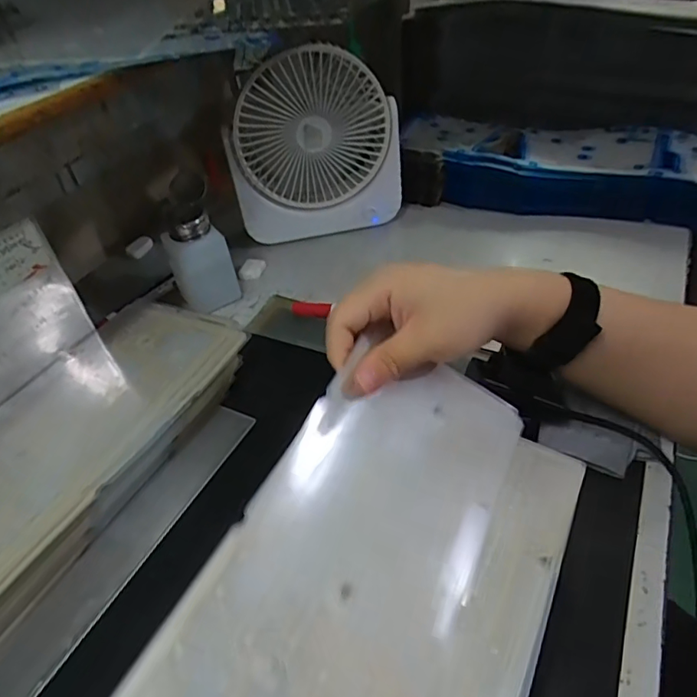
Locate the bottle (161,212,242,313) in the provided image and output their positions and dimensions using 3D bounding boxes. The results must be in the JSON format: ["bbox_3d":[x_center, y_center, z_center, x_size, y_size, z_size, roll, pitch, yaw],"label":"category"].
[{"bbox_3d":[-0.148,-0.086,0.512,0.055,0.094,0.042,-25,46,-18],"label":"bottle"}]

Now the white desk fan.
[{"bbox_3d":[-0.039,-0.222,0.562,0.184,0.186,0.064,-14,44,-8],"label":"white desk fan"}]

